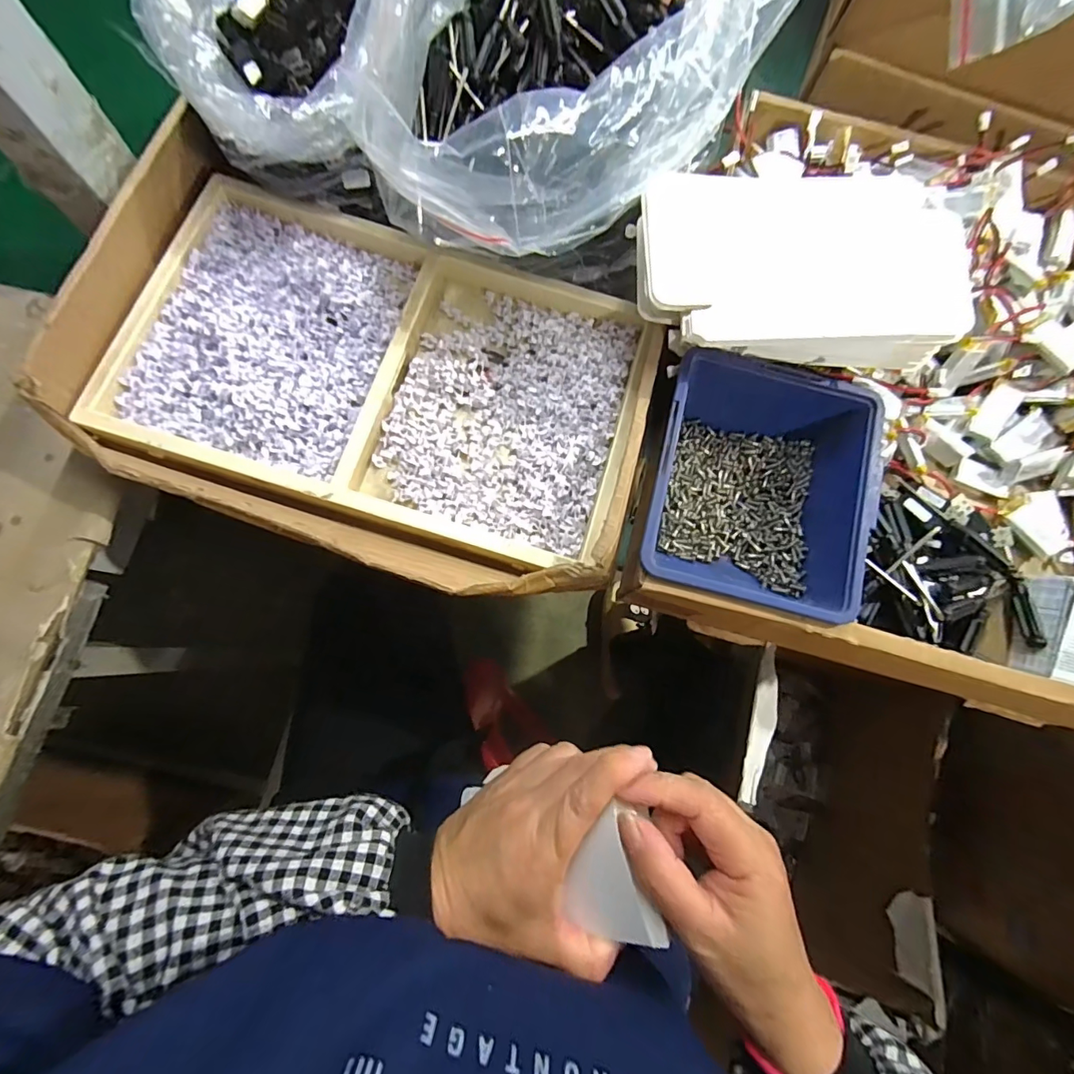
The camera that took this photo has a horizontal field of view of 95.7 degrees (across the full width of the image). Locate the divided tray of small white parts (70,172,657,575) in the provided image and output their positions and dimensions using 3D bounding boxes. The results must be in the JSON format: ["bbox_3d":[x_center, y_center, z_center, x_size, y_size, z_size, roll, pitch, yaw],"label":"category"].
[{"bbox_3d":[-0.095,-0.108,0.311,0.316,0.034,0.195,17,78,2],"label":"divided tray of small white parts"}]

